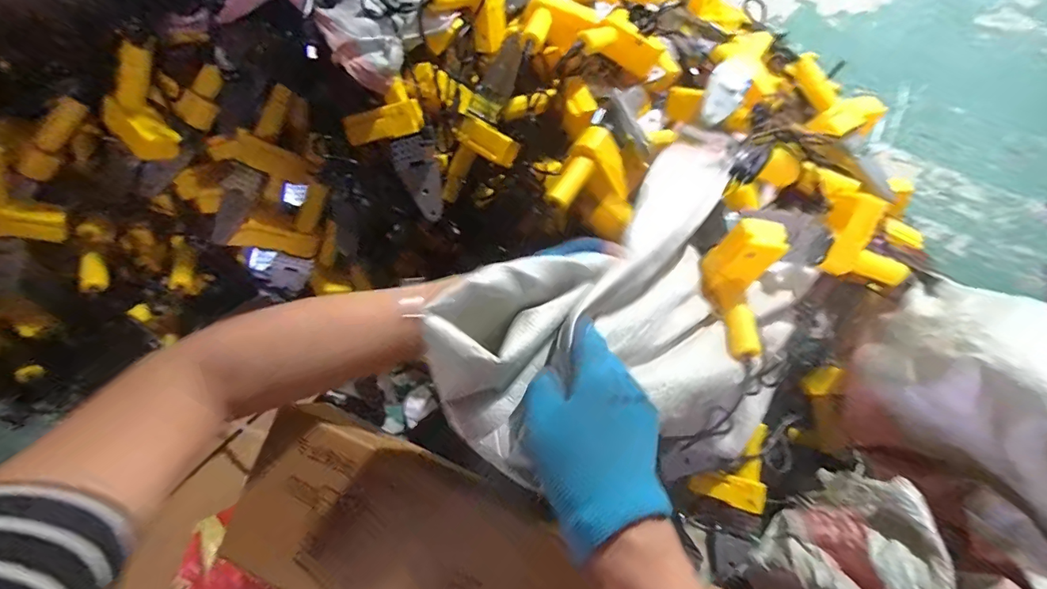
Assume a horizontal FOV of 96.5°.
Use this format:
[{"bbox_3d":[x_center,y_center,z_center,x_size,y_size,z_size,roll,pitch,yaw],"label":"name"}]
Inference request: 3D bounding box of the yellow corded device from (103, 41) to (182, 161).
[{"bbox_3d":[-0.590,-0.295,0.725,0.080,0.168,0.059,14,26,8],"label":"yellow corded device"}]

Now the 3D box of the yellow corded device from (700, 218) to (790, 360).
[{"bbox_3d":[0.262,-0.007,0.564,0.070,0.093,0.142,11,62,6],"label":"yellow corded device"}]

